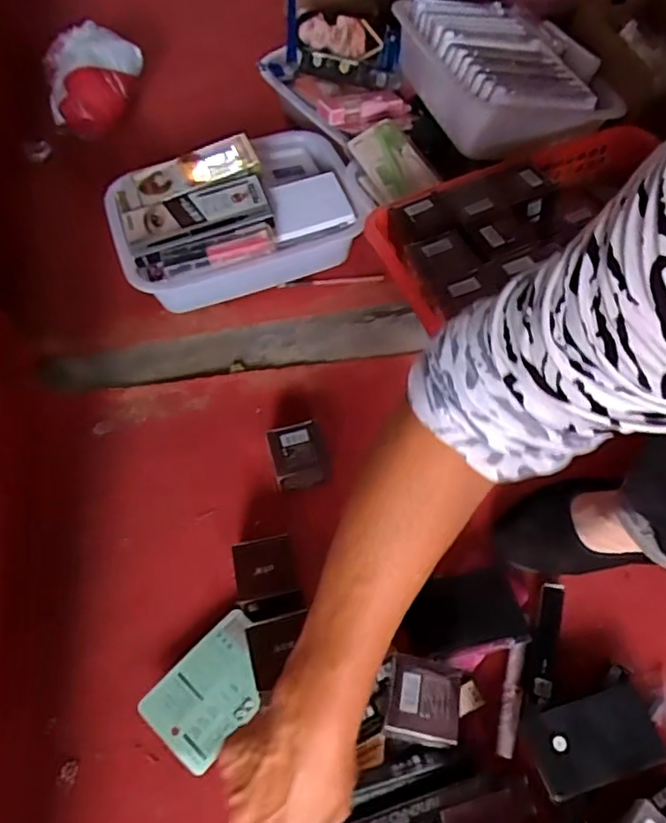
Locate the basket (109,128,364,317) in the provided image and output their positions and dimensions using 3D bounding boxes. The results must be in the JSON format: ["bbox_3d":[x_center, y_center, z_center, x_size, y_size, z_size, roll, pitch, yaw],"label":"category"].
[{"bbox_3d":[-0.113,-0.232,0.735,0.290,0.100,0.195,-21,60,-11],"label":"basket"}]

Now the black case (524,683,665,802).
[{"bbox_3d":[0.201,0.252,0.467,0.098,0.019,0.055,-14,59,-7],"label":"black case"}]

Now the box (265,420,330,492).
[{"bbox_3d":[-0.033,0.047,0.603,0.054,0.040,0.059,-14,59,-7],"label":"box"}]

